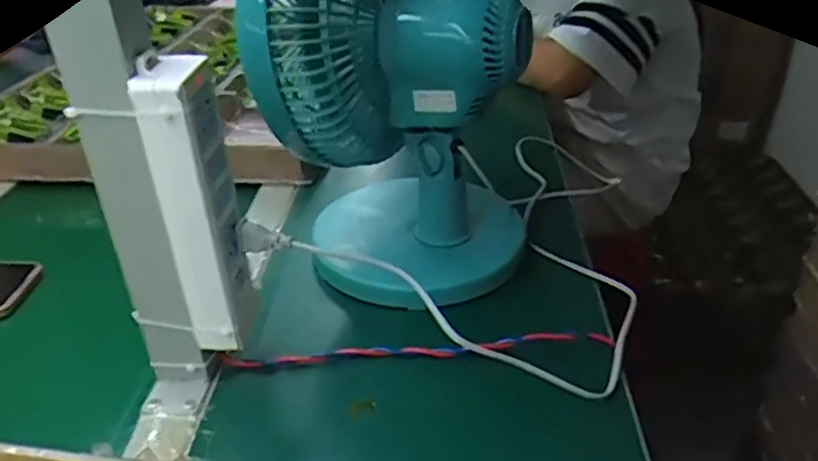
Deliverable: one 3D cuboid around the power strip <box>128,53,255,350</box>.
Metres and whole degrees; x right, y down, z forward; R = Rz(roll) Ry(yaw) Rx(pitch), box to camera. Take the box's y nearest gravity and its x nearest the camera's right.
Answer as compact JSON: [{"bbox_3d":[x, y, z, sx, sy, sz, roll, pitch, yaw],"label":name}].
[{"bbox_3d":[-0.132,-0.016,0.427,0.030,0.200,0.047,3,32,7],"label":"power strip"}]

